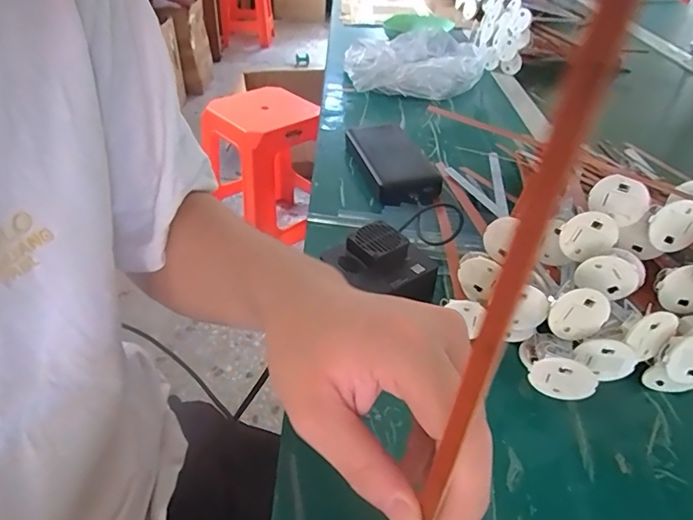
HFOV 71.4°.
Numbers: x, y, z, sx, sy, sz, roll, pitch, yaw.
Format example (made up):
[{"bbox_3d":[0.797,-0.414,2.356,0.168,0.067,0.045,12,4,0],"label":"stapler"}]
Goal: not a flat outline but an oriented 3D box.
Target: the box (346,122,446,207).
[{"bbox_3d":[0.052,-0.119,0.578,0.073,0.024,0.180,-7,41,-14],"label":"box"}]

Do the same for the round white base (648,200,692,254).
[{"bbox_3d":[0.234,-0.023,0.343,0.036,0.037,0.009,1,39,-5],"label":"round white base"}]

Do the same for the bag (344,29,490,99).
[{"bbox_3d":[0.115,-0.320,0.795,0.236,0.074,0.121,-5,40,-12],"label":"bag"}]

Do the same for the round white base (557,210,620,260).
[{"bbox_3d":[0.173,-0.017,0.346,0.038,0.032,0.006,-29,11,24],"label":"round white base"}]

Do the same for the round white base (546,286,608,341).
[{"bbox_3d":[0.152,0.036,0.317,0.036,0.037,0.005,46,16,-18],"label":"round white base"}]

